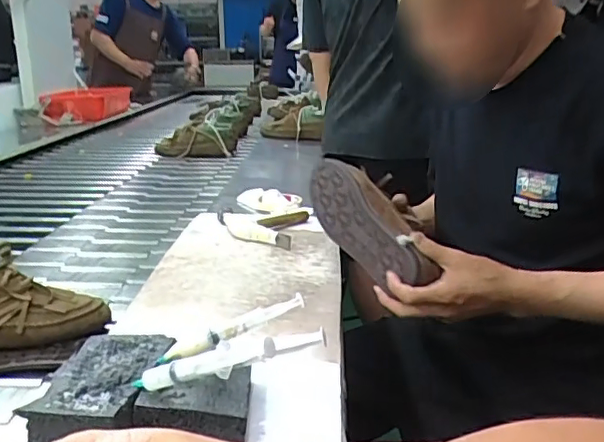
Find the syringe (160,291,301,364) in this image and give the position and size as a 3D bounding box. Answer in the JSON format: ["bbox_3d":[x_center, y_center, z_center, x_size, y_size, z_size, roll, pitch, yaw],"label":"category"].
[{"bbox_3d":[-0.061,0.097,0.525,0.139,0.019,0.013,-22,24,-17],"label":"syringe"}]

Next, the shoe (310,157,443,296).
[{"bbox_3d":[0.101,0.000,0.772,0.095,0.090,0.230,-8,39,-29],"label":"shoe"}]

